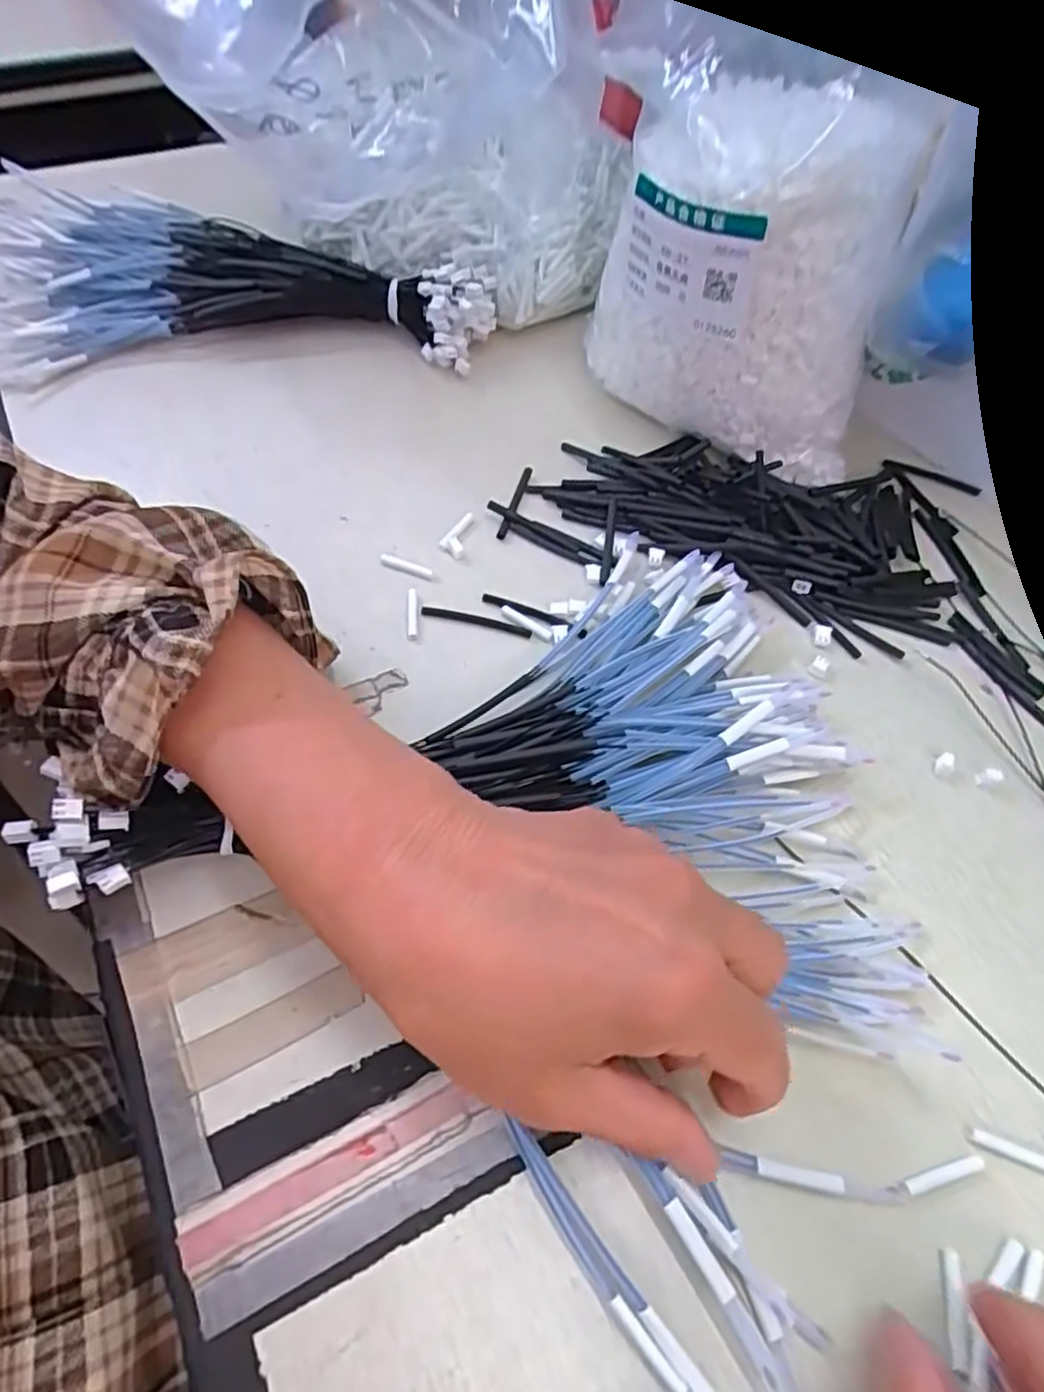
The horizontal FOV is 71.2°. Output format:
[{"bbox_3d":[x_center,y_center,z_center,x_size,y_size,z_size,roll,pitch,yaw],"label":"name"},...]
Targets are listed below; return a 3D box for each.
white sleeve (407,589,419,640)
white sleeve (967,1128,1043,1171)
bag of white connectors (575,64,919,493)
[{"bbox_3d":[-0.048,-0.036,0.318,0.004,0.004,0.027,-1,58,-4],"label":"white sleeve"},{"bbox_3d":[0.148,0.136,0.218,0.026,0.004,0.004,19,58,8],"label":"white sleeve"},{"bbox_3d":[0.098,-0.183,0.332,0.137,0.146,0.044,29,61,14],"label":"bag of white connectors"}]

